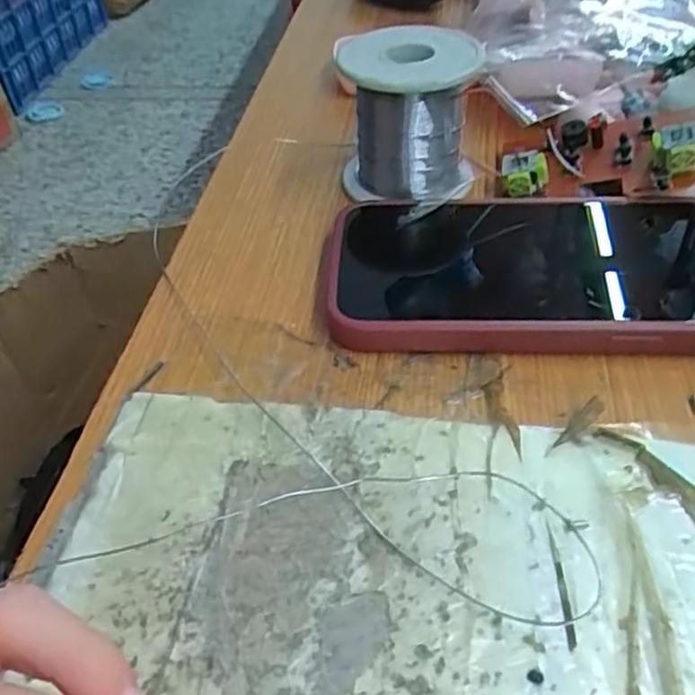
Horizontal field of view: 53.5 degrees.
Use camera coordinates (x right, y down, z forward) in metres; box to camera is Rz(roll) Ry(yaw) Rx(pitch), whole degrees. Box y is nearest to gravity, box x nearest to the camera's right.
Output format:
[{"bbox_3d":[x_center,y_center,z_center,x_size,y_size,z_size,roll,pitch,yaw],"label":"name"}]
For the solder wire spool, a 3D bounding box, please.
[{"bbox_3d":[0.027,-0.104,0.322,0.059,0.067,0.059,-1,44,3],"label":"solder wire spool"}]

